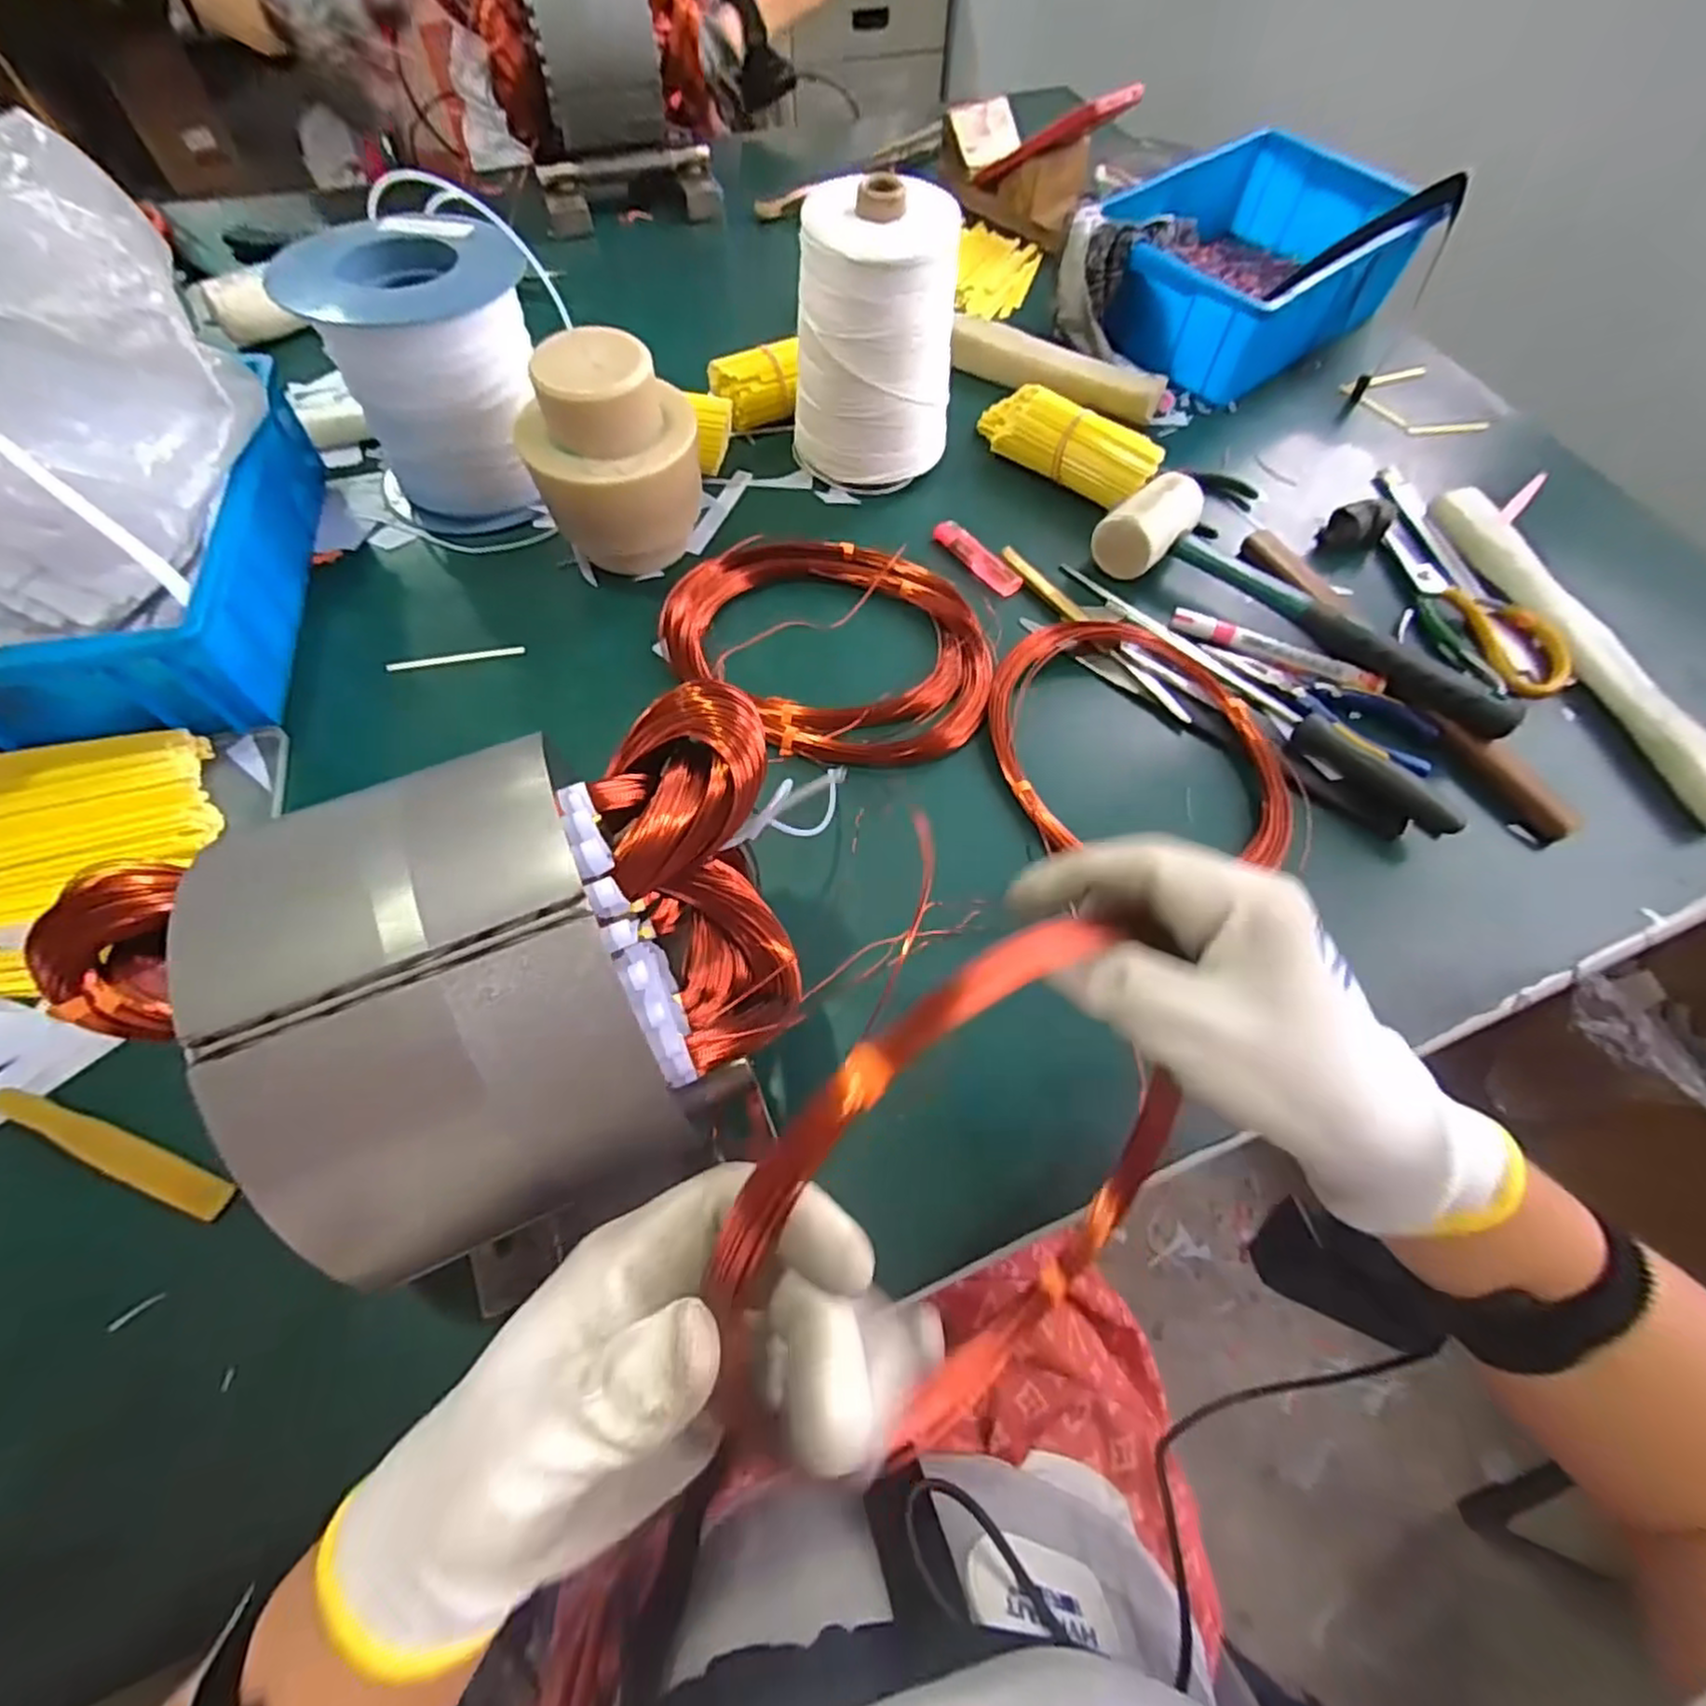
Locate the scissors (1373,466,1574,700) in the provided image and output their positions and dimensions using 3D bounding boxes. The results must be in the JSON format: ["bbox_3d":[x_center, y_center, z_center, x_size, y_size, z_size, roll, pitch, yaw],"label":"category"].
[{"bbox_3d":[0.441,-0.207,0.537,0.076,0.019,0.242,-3,63,-4],"label":"scissors"}]

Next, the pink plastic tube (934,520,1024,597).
[{"bbox_3d":[0.092,-0.218,0.539,0.021,0.012,0.079,-34,69,-19],"label":"pink plastic tube"}]

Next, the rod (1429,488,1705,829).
[{"bbox_3d":[0.509,-0.152,0.510,0.032,0.024,0.300,-14,64,-9],"label":"rod"}]

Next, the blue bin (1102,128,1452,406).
[{"bbox_3d":[0.353,-0.541,0.673,0.308,0.086,0.220,-40,71,-20],"label":"blue bin"}]

